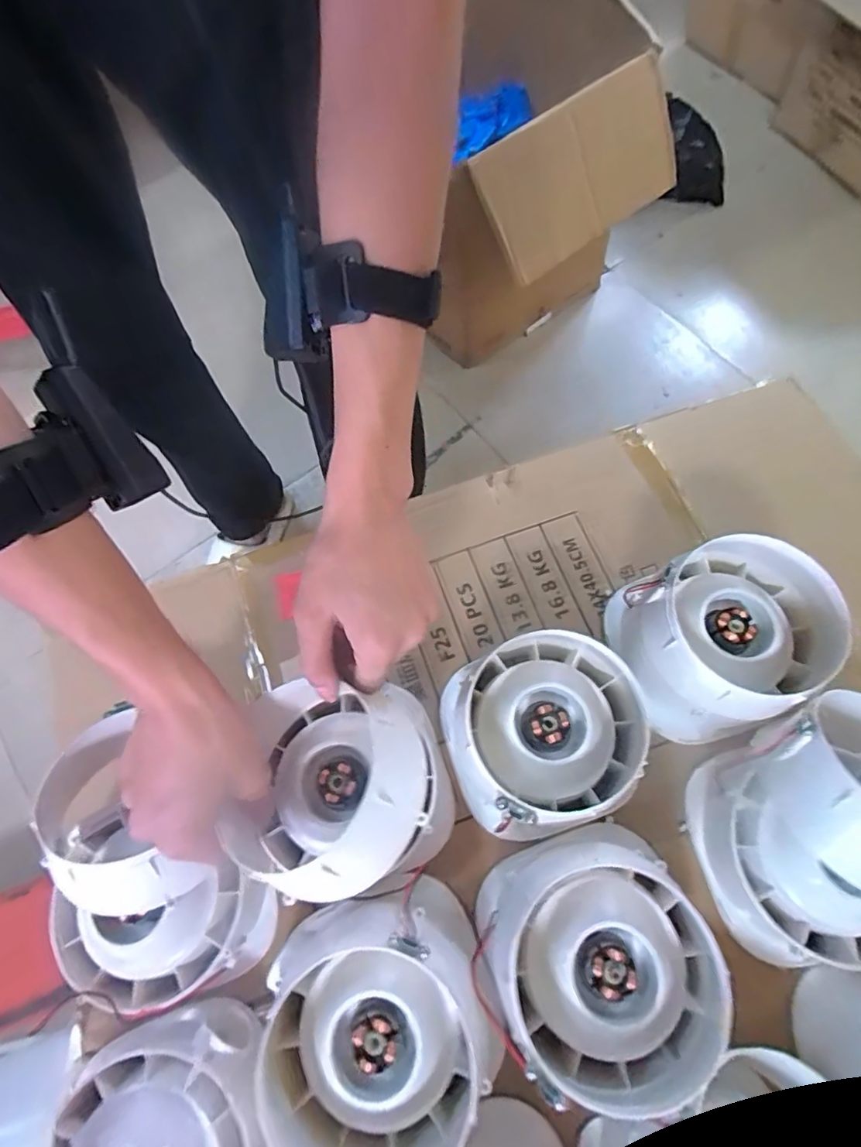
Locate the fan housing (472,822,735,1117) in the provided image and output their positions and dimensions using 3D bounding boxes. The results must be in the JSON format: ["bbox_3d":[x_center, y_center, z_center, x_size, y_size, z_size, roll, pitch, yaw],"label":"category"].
[{"bbox_3d":[0.098,0.236,0.341,0.130,0.099,0.125,-1,70,2],"label":"fan housing"}]

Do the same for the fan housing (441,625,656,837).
[{"bbox_3d":[0.077,0.110,0.394,0.137,0.092,0.137,-26,71,-7],"label":"fan housing"}]

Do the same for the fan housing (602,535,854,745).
[{"bbox_3d":[0.219,0.045,0.408,0.127,0.089,0.131,-19,70,-4],"label":"fan housing"}]

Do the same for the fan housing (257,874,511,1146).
[{"bbox_3d":[-0.032,0.278,0.338,0.144,0.091,0.133,-19,70,-5],"label":"fan housing"}]

